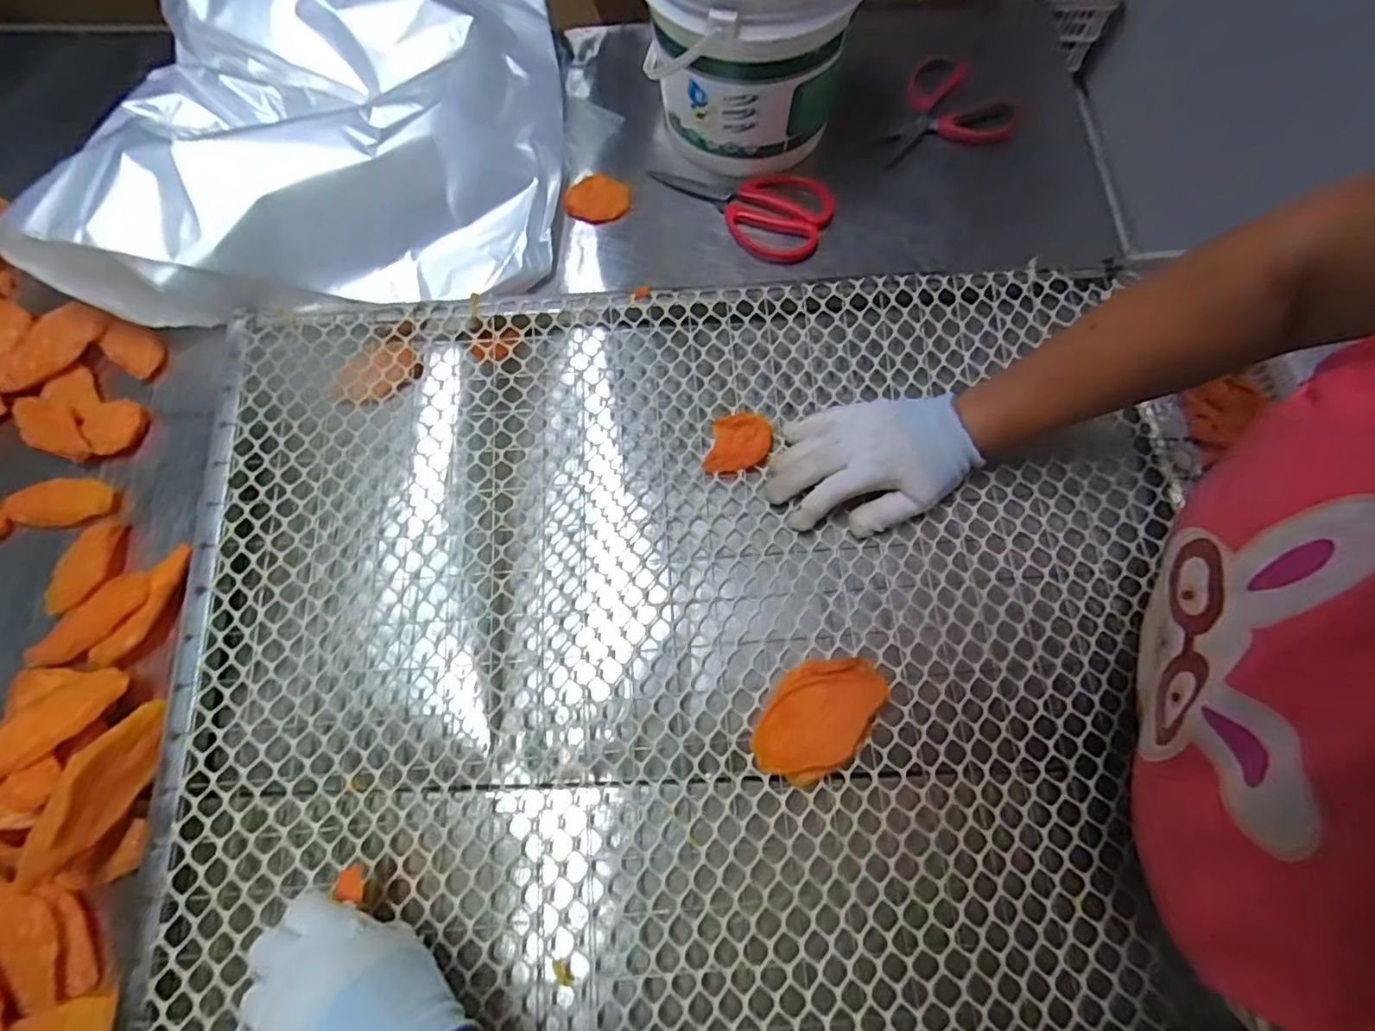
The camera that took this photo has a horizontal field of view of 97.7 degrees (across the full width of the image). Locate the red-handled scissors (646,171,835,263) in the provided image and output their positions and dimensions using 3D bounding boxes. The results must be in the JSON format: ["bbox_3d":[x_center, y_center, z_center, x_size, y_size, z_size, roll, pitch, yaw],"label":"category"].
[{"bbox_3d":[0.049,-0.300,0.576,0.172,0.013,0.093,18,72,4],"label":"red-handled scissors"}]

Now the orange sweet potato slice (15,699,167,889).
[{"bbox_3d":[-0.396,0.184,0.405,0.013,0.041,0.114,-7,52,40],"label":"orange sweet potato slice"}]

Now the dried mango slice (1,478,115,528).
[{"bbox_3d":[-0.513,-0.011,0.488,0.077,0.009,0.041,-1,72,-2],"label":"dried mango slice"}]

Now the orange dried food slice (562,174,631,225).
[{"bbox_3d":[-0.087,-0.306,0.579,0.063,0.010,0.046,-3,72,-3],"label":"orange dried food slice"}]

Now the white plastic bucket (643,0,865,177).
[{"bbox_3d":[0.053,-0.449,0.543,0.183,0.189,0.194,1,72,-2],"label":"white plastic bucket"}]

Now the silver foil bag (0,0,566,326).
[{"bbox_3d":[-0.327,-0.381,0.548,0.402,0.089,0.400,-5,72,-3],"label":"silver foil bag"}]

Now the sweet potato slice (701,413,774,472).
[{"bbox_3d":[0.042,-0.061,0.502,0.060,0.013,0.044,-8,72,-5],"label":"sweet potato slice"}]

